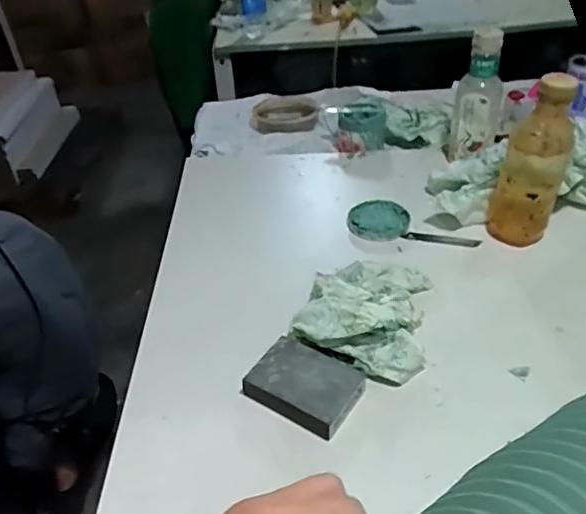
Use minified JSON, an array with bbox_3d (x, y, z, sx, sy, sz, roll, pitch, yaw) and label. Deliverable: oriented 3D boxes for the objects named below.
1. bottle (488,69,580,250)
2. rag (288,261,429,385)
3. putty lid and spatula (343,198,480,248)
[{"bbox_3d":[0.285,-0.104,0.665,0.071,0.206,0.057,11,39,20],"label":"bottle"},{"bbox_3d":[0.083,0.050,0.601,0.136,0.056,0.169,10,39,19],"label":"rag"},{"bbox_3d":[0.160,-0.049,0.758,0.167,0.013,0.093,2,37,8],"label":"putty lid and spatula"}]

